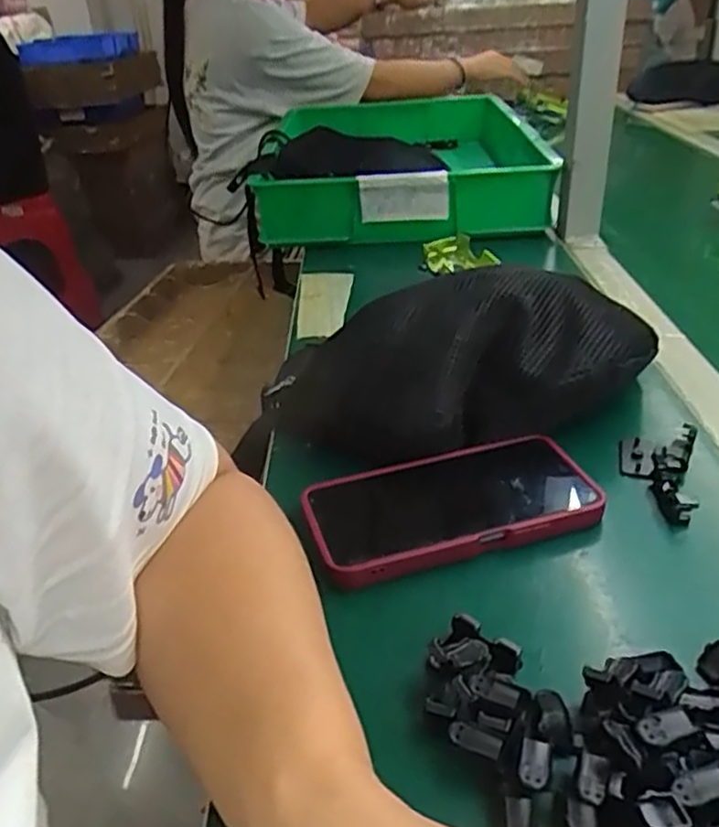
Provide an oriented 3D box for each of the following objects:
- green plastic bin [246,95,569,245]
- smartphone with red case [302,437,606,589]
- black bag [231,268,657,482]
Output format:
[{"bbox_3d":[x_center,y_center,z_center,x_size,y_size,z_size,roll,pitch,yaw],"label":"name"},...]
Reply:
[{"bbox_3d":[0.056,-0.382,1.066,0.360,0.096,0.581,-2,31,2],"label":"green plastic bin"},{"bbox_3d":[0.054,0.053,0.431,0.166,0.018,0.086,-12,32,-13],"label":"smartphone with red case"},{"bbox_3d":[0.058,-0.036,0.503,0.287,0.085,0.134,-13,30,10],"label":"black bag"}]

